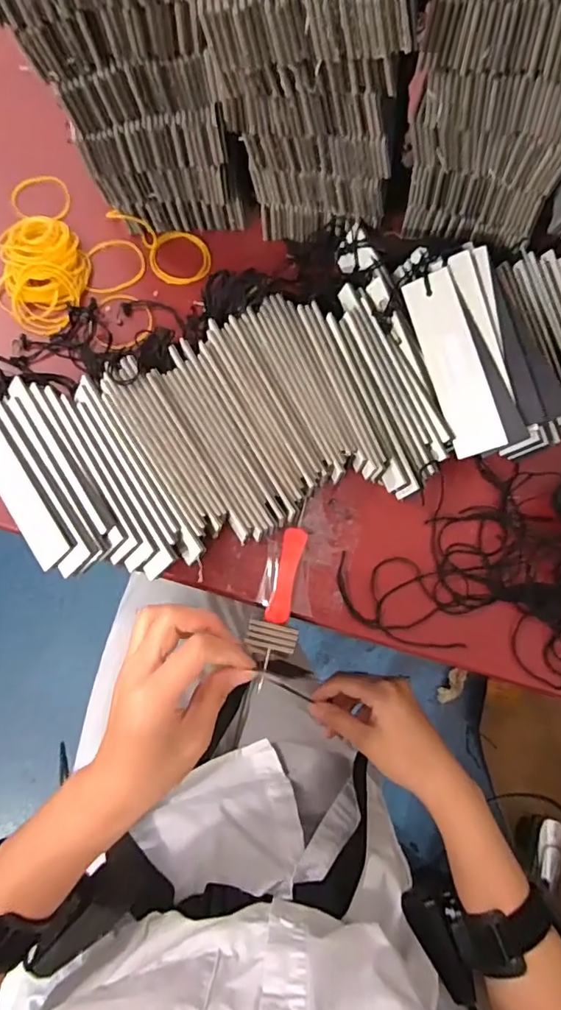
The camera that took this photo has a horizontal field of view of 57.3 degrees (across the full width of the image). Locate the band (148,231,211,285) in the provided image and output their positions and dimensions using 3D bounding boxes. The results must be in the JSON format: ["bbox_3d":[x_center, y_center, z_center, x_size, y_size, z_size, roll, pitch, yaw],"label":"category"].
[{"bbox_3d":[-0.079,-0.194,0.402,0.047,0.005,0.044,2,82,-2],"label":"band"}]

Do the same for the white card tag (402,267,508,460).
[{"bbox_3d":[0.115,-0.095,0.341,0.032,0.004,0.123,-18,83,24],"label":"white card tag"}]

